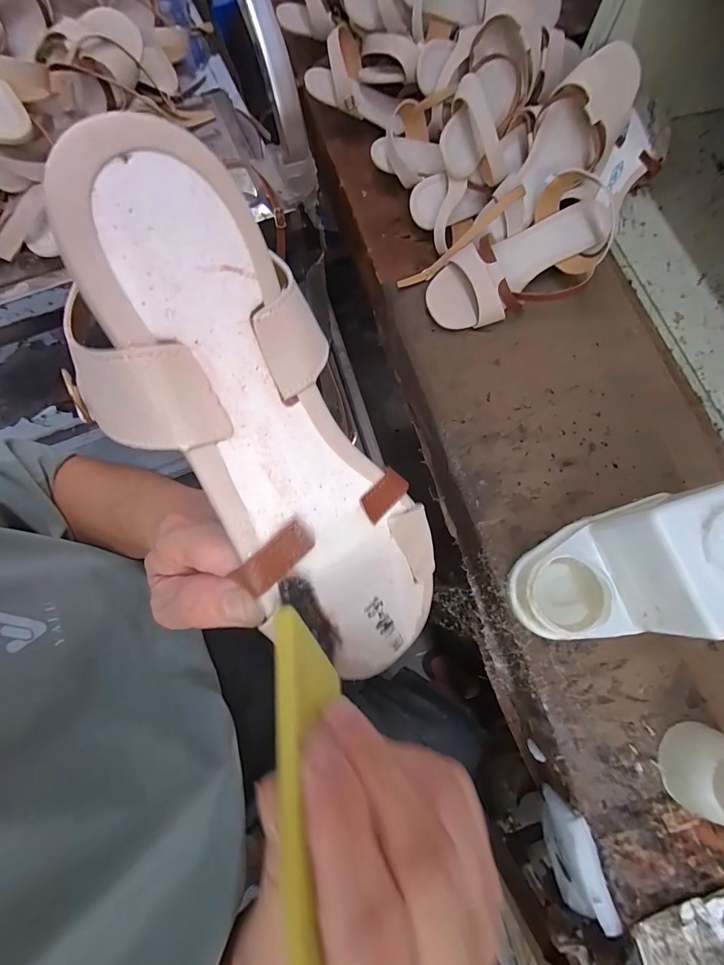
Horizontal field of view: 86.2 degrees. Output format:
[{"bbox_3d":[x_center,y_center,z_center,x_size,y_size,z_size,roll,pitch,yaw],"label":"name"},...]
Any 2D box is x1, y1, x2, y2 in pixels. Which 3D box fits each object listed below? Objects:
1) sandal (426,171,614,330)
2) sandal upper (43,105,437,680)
[{"bbox_3d":[0.204,-0.259,0.443,0.266,0.067,0.118,-30,77,-8],"label":"sandal"},{"bbox_3d":[-0.022,0.006,0.147,0.075,0.030,0.224,-33,117,-9],"label":"sandal upper"}]

